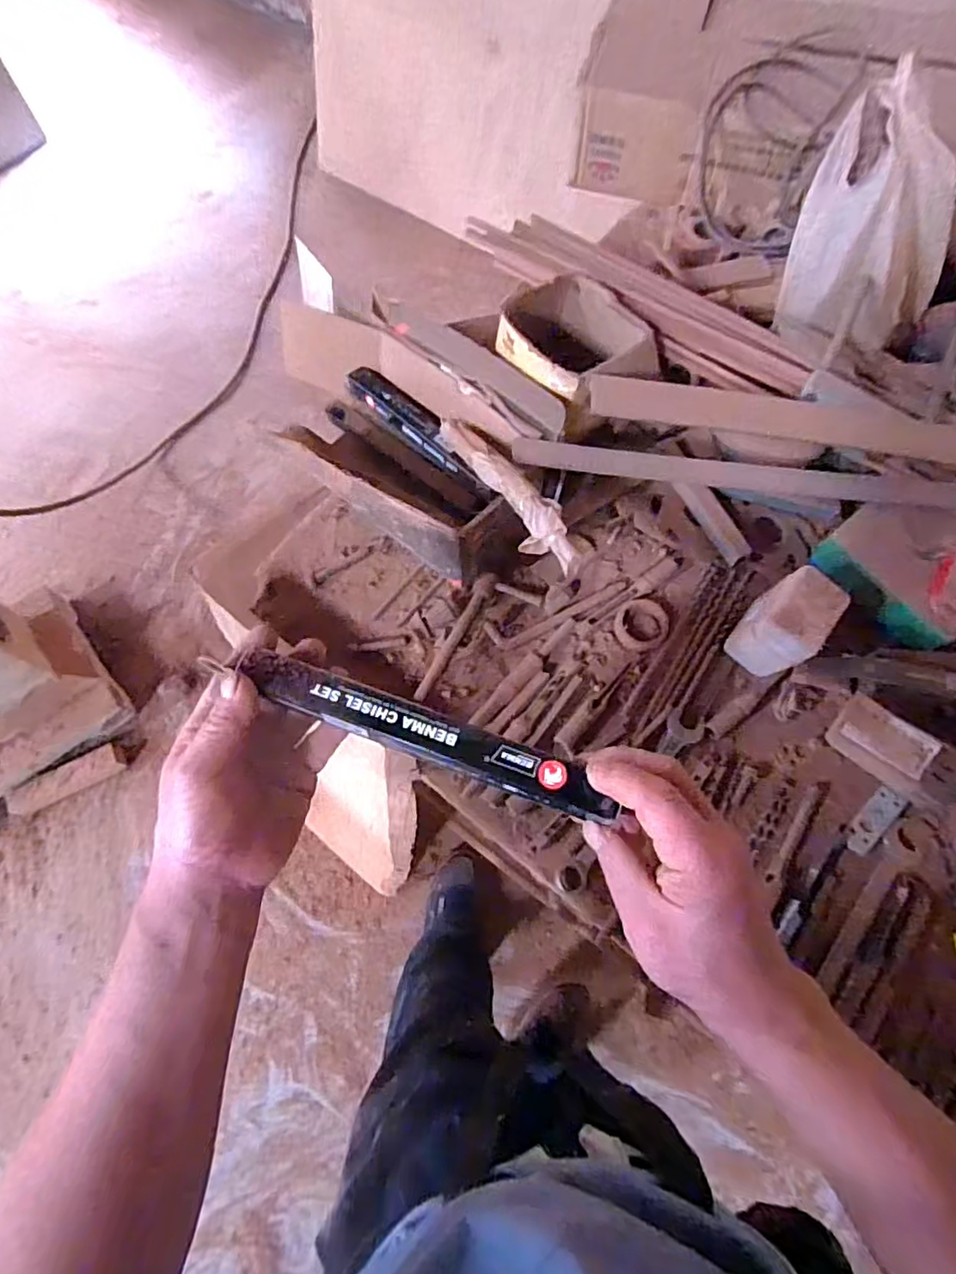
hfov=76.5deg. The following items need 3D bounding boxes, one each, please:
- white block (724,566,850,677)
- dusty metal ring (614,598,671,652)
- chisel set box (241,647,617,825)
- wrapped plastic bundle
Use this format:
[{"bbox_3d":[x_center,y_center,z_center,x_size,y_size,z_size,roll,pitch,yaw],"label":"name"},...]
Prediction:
[{"bbox_3d":[0.296,-0.010,0.592,0.090,0.084,0.069,-40,74,-14],"label":"white block"},{"bbox_3d":[0.173,-0.012,0.640,0.054,0.009,0.056,0,69,0],"label":"dusty metal ring"},{"bbox_3d":[-0.031,0.053,0.338,0.216,0.015,0.026,20,72,8],"label":"chisel set box"},{"bbox_3d":[0.020,-0.146,0.577,0.041,0.035,0.248,-27,51,-9],"label":"wrapped plastic bundle"}]

